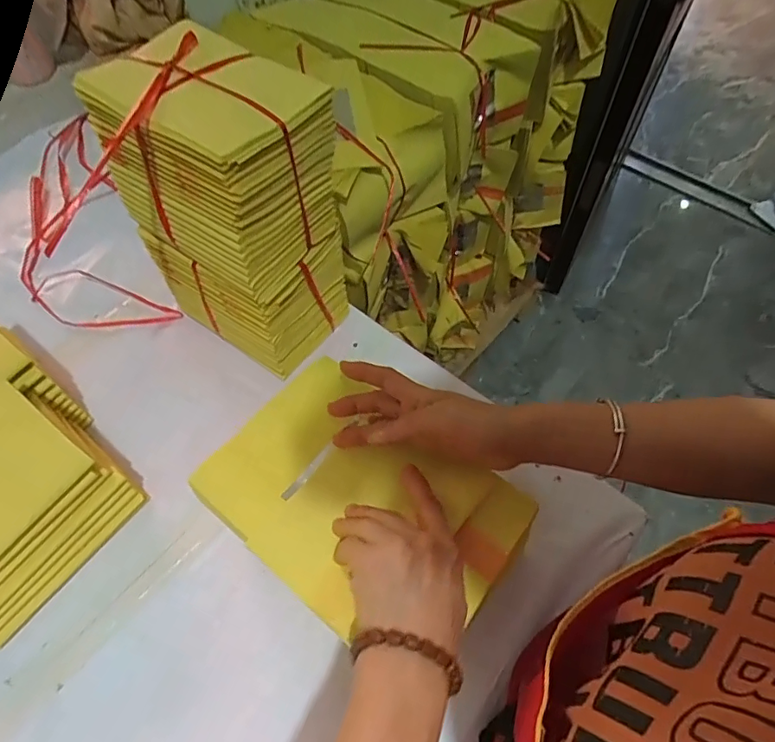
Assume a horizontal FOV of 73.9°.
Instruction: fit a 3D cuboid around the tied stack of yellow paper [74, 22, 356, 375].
[{"bbox_3d":[-0.140,-0.139,0.492,0.155,0.270,0.124,31,64,18],"label":"tied stack of yellow paper"}]

